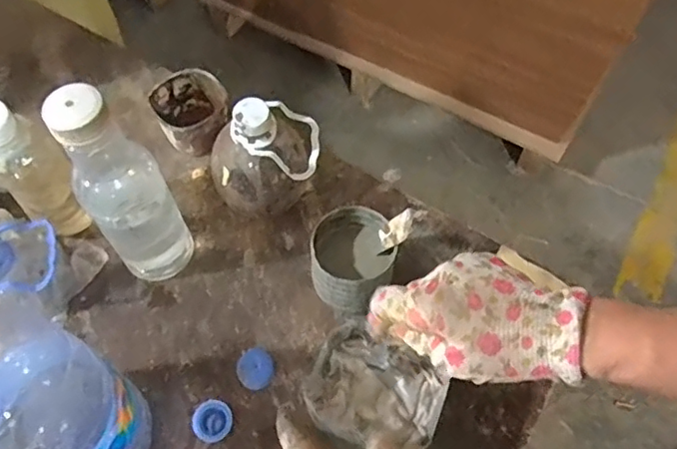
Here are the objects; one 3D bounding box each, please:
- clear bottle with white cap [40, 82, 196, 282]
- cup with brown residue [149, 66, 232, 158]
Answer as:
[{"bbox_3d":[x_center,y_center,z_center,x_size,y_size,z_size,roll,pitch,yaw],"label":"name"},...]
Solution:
[{"bbox_3d":[-0.168,-0.023,0.464,0.062,0.208,0.059,0,61,1],"label":"clear bottle with white cap"},{"bbox_3d":[-0.151,-0.115,0.610,0.074,0.047,0.088,-26,64,-13],"label":"cup with brown residue"}]

